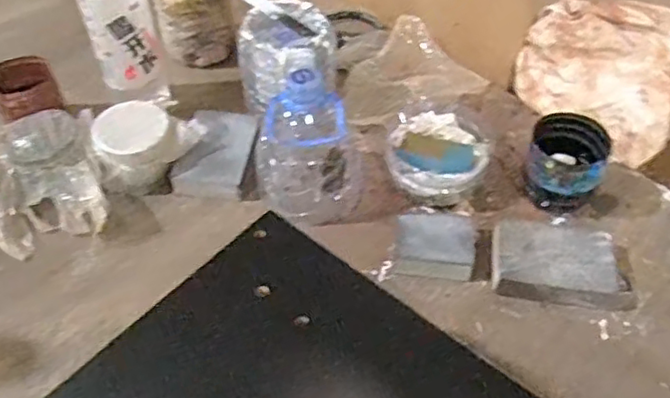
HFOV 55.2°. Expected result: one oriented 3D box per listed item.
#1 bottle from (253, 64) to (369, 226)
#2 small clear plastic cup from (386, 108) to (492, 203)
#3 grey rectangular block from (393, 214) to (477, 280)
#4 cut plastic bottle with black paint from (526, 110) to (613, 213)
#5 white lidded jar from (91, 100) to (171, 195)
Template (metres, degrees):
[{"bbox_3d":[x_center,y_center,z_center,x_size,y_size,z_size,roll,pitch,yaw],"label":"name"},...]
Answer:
[{"bbox_3d":[-0.025,-0.065,0.584,0.098,0.129,0.100,1,50,0],"label":"bottle"},{"bbox_3d":[0.102,-0.046,0.631,0.092,0.045,0.100,0,50,0],"label":"small clear plastic cup"},{"bbox_3d":[0.091,0.038,0.577,0.069,0.023,0.063,5,50,4],"label":"grey rectangular block"},{"bbox_3d":[0.215,-0.034,0.599,0.069,0.086,0.068,0,50,0],"label":"cut plastic bottle with black paint"},{"bbox_3d":[-0.196,-0.051,0.629,0.071,0.055,0.072,0,50,0],"label":"white lidded jar"}]

